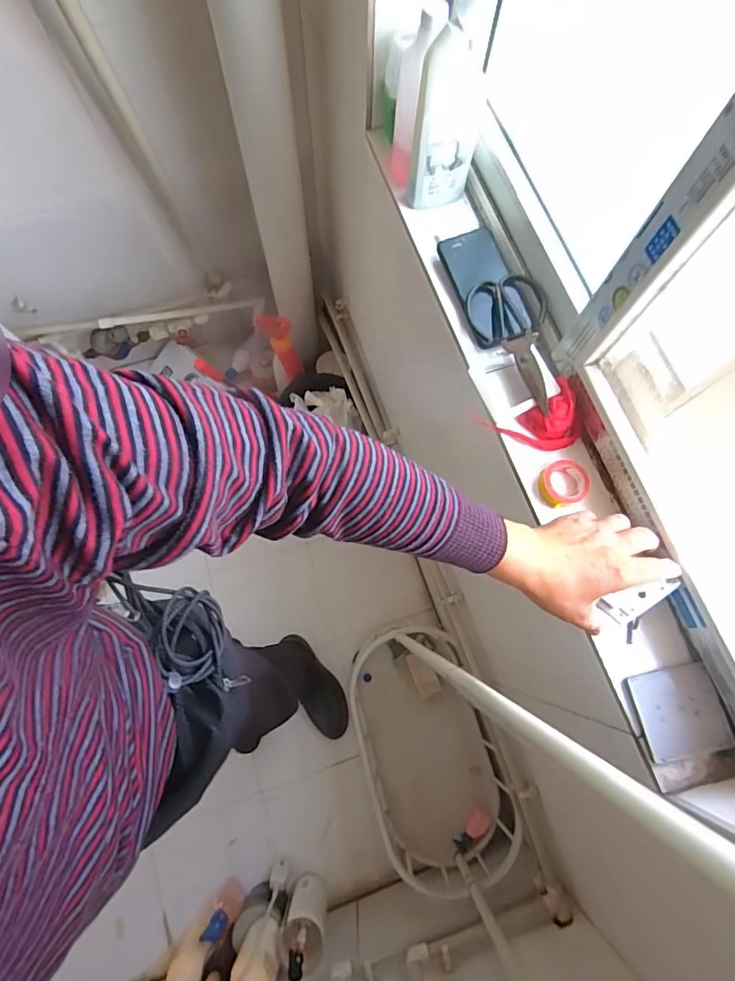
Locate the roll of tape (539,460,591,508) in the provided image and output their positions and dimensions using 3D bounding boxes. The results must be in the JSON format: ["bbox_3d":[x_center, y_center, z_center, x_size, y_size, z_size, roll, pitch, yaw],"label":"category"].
[{"bbox_3d":[0.239,-0.008,0.584,0.055,0.025,0.053,0,75,-1],"label":"roll of tape"}]

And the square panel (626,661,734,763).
[{"bbox_3d":[0.341,0.241,0.523,0.093,0.008,0.086,-10,75,-4],"label":"square panel"}]

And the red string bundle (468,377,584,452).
[{"bbox_3d":[0.205,-0.084,0.595,0.119,0.041,0.078,-19,76,-6],"label":"red string bundle"}]

